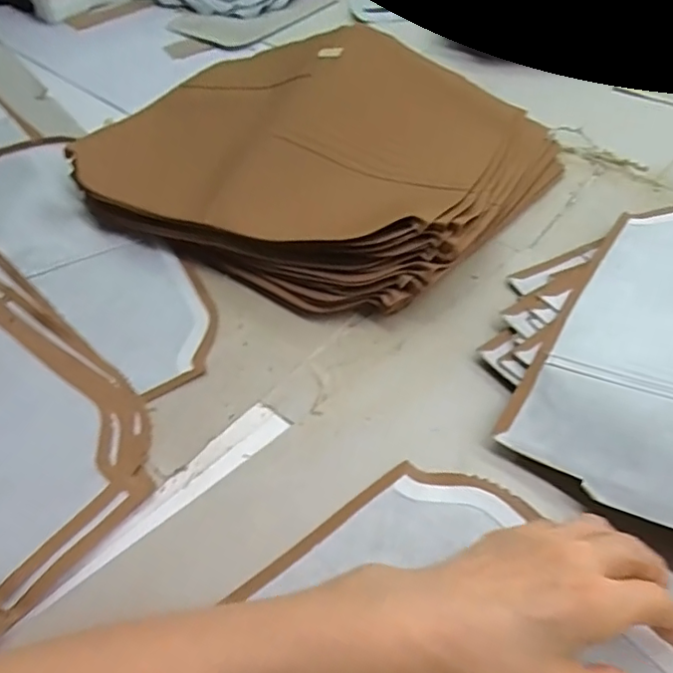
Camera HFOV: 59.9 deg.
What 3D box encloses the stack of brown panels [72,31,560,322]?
[{"bbox_3d":[-0.029,-0.194,0.587,0.434,0.082,0.334,25,54,24],"label":"stack of brown panels"}]

